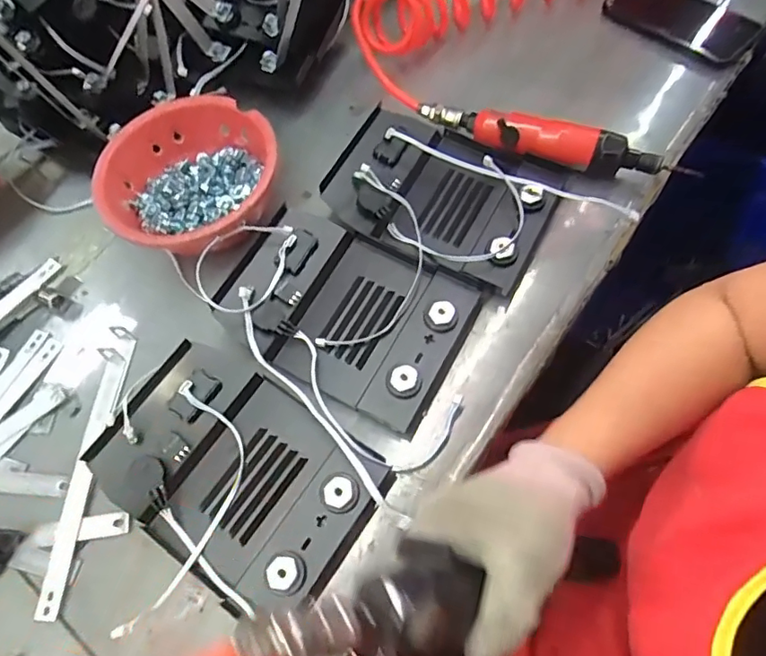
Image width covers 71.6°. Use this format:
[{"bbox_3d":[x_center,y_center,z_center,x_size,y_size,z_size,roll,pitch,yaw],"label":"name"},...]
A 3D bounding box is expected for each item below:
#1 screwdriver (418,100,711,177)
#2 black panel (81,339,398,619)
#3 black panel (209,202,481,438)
[{"bbox_3d":[0.161,-0.185,0.521,0.258,0.031,0.033,17,68,14],"label":"screwdriver"},{"bbox_3d":[-0.119,0.114,0.423,0.212,0.023,0.147,30,72,18],"label":"black panel"},{"bbox_3d":[-0.036,-0.021,0.474,0.207,0.035,0.146,25,71,17],"label":"black panel"}]

